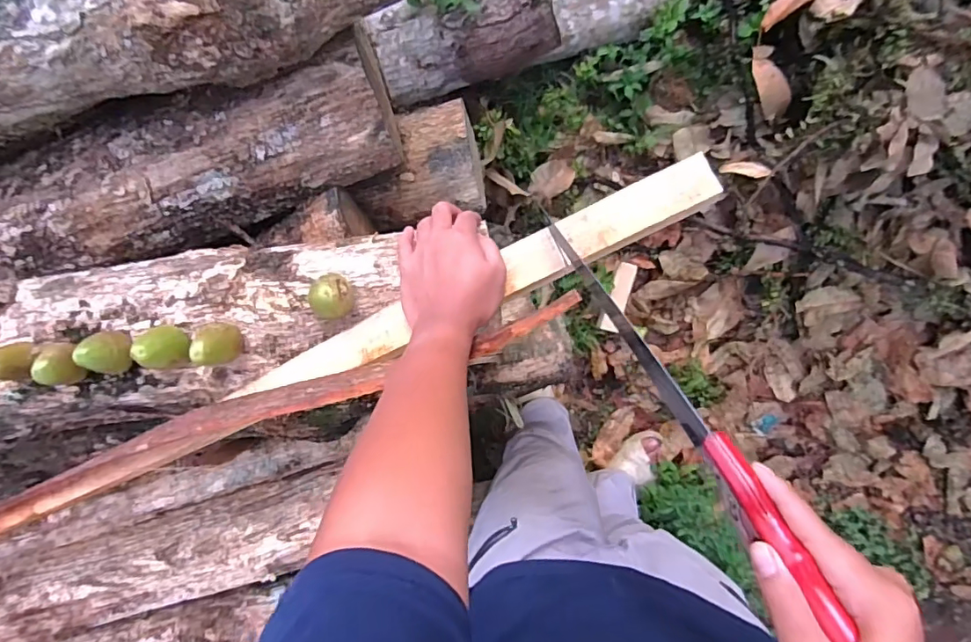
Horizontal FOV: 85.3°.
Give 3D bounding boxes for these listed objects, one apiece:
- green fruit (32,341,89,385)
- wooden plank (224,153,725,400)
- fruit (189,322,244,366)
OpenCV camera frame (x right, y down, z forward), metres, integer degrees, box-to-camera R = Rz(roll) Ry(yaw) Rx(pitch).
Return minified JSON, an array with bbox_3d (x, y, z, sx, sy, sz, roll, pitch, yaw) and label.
[{"bbox_3d":[-0.432,0.044,0.541,0.040,0.049,0.047,-12,95,4],"label":"green fruit"},{"bbox_3d":[-0.010,-0.036,0.557,0.538,0.014,0.054,-25,71,3],"label":"wooden plank"},{"bbox_3d":[-0.275,0.024,0.544,0.042,0.059,0.045,-17,95,4],"label":"fruit"}]

